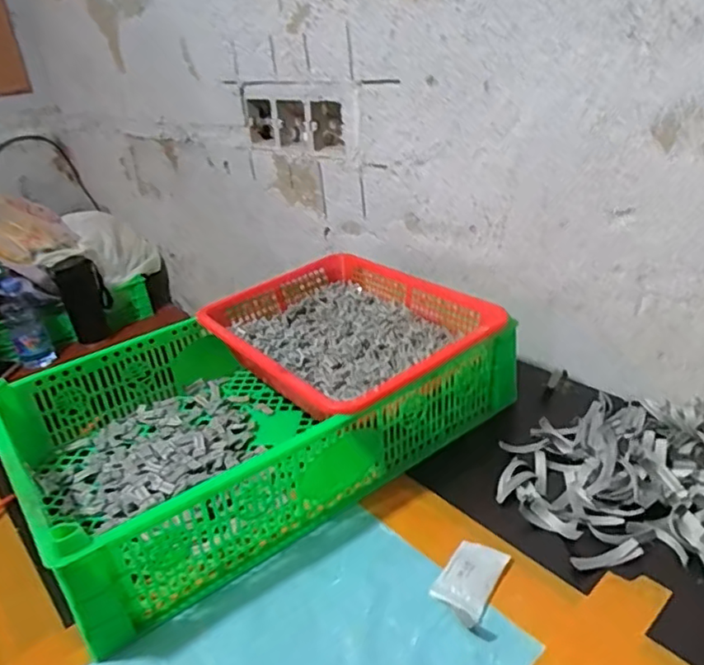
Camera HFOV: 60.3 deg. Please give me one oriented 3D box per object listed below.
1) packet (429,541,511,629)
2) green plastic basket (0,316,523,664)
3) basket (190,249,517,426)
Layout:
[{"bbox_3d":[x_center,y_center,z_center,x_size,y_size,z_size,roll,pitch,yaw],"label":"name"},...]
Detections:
[{"bbox_3d":[0.091,0.188,0.464,0.039,0.011,0.071,13,33,34],"label":"packet"},{"bbox_3d":[-0.094,0.071,0.632,0.456,0.105,0.287,-24,31,-31],"label":"green plastic basket"},{"bbox_3d":[-0.003,0.004,0.685,0.247,0.068,0.301,-23,31,-30],"label":"basket"}]

